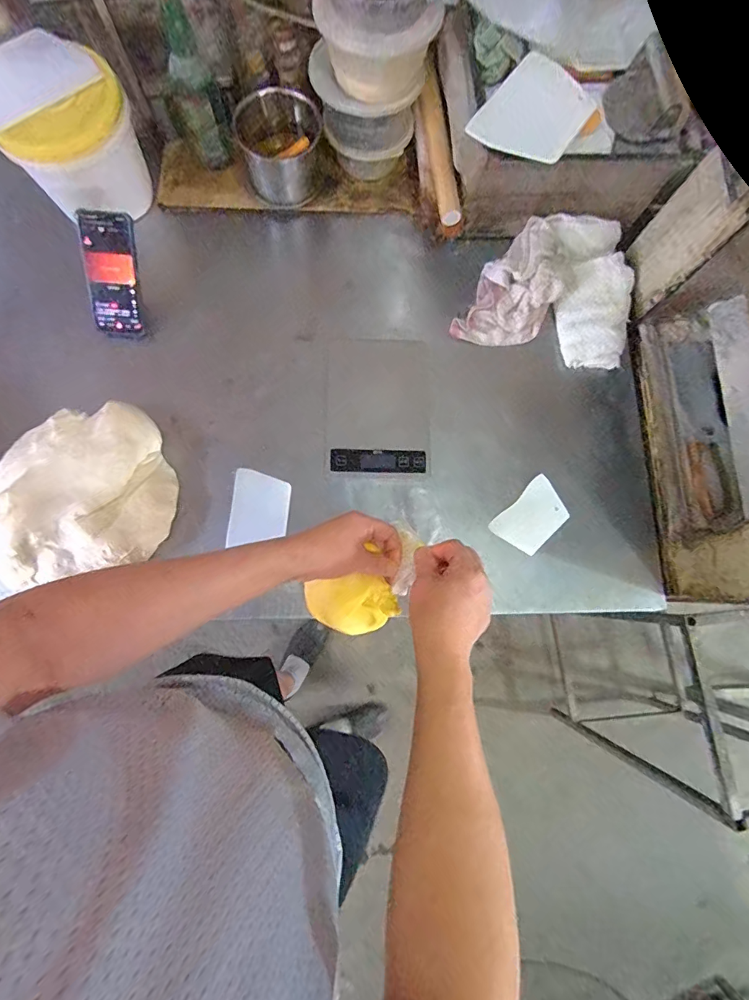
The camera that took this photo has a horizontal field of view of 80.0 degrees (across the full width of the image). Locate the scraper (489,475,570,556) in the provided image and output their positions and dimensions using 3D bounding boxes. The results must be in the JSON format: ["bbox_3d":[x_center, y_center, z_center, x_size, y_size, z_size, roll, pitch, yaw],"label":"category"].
[{"bbox_3d":[0.241,0.029,0.682,0.115,0.007,0.079,-43,88,-8],"label":"scraper"}]

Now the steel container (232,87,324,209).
[{"bbox_3d":[-0.157,-0.580,0.749,0.138,0.116,0.119,-10,79,-3],"label":"steel container"}]

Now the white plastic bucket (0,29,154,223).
[{"bbox_3d":[-0.474,-0.550,0.701,0.207,0.186,0.217,0,79,-1],"label":"white plastic bucket"}]

